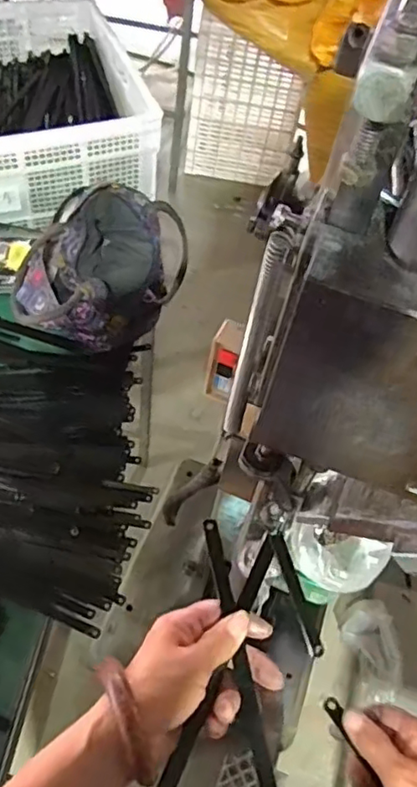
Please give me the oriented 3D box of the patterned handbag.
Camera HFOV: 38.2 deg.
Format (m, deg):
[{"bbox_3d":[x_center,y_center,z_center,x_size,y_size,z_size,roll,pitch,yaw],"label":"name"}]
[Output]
[{"bbox_3d":[-0.167,-0.179,0.899,0.184,0.143,0.254,28,57,11],"label":"patterned handbag"}]

